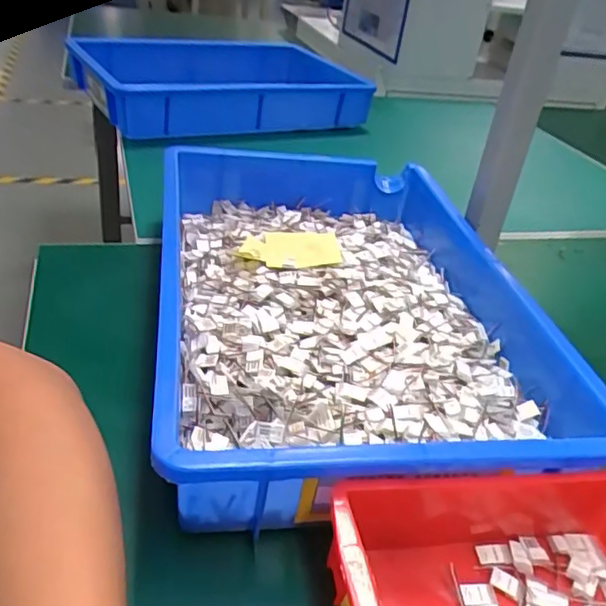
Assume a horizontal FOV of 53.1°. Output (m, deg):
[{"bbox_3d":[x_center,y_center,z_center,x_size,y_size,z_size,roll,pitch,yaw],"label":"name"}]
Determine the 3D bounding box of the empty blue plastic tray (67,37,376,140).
[{"bbox_3d":[-0.143,-0.384,1.021,0.425,0.074,0.330,-19,41,-33],"label":"empty blue plastic tray"}]

